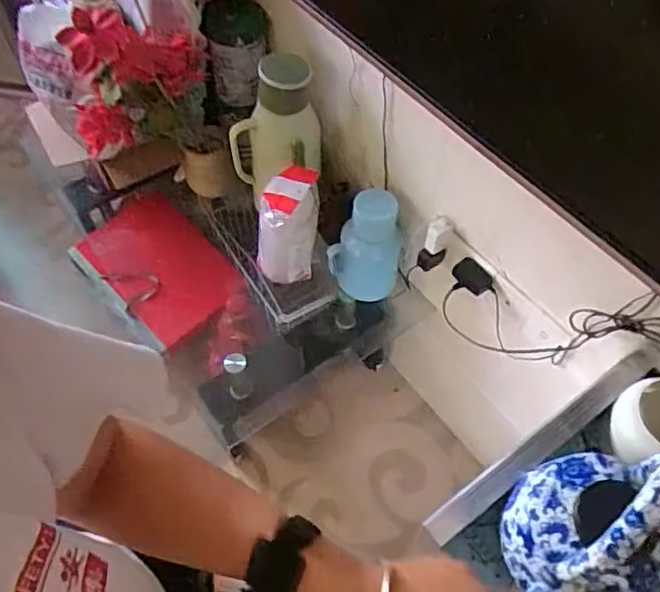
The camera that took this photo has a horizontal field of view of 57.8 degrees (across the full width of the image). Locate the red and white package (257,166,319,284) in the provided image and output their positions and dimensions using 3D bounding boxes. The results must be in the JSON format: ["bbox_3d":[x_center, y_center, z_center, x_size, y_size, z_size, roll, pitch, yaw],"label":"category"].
[{"bbox_3d":[-0.085,-0.132,1.246,0.127,0.262,0.090,5,57,3],"label":"red and white package"}]

